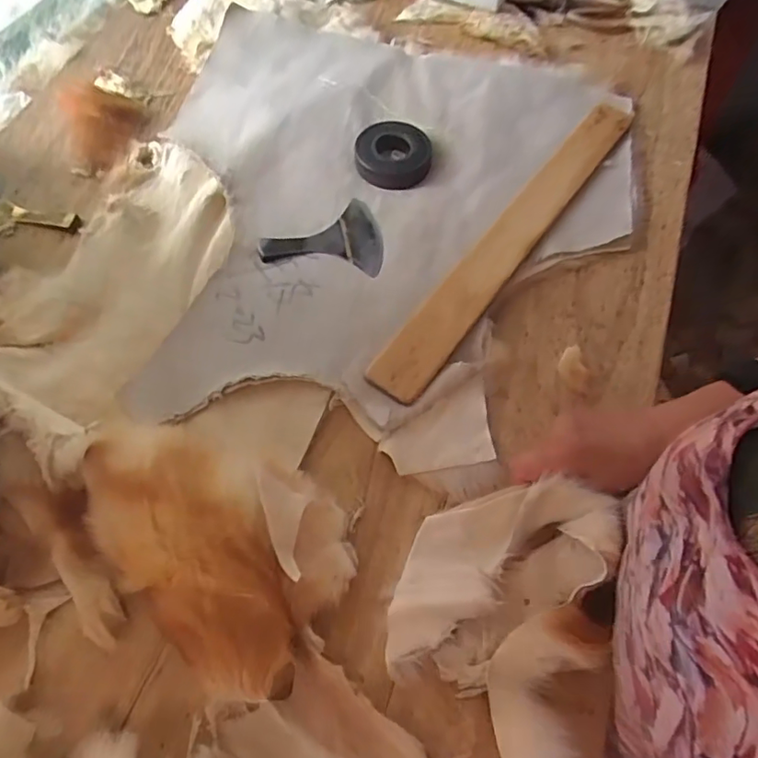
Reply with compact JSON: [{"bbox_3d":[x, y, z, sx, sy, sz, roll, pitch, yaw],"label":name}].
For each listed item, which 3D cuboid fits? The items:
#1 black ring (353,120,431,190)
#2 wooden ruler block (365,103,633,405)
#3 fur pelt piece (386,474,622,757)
[{"bbox_3d":[0.017,-0.261,0.653,0.088,0.020,0.094,1,64,-3],"label":"black ring"},{"bbox_3d":[0.150,-0.162,0.604,0.049,0.019,0.488,34,67,13],"label":"wooden ruler block"},{"bbox_3d":[0.092,0.170,0.413,0.151,0.057,0.203,20,64,6],"label":"fur pelt piece"}]

